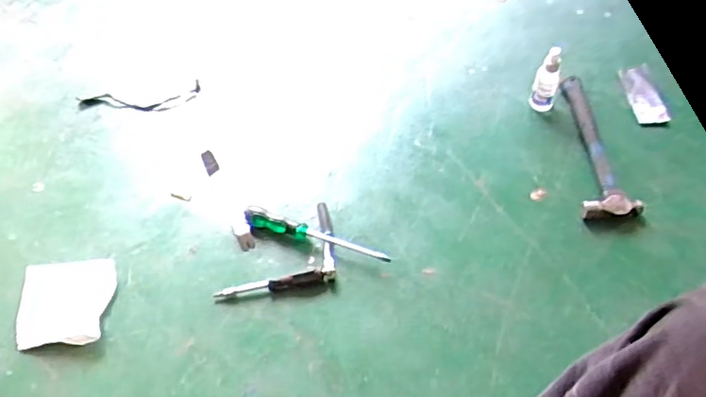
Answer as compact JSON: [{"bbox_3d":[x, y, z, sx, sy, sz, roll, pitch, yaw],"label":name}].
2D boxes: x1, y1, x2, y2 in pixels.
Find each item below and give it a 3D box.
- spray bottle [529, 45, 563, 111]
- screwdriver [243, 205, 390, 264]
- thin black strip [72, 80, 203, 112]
[{"bbox_3d":[0.368,-0.222,1.132,0.048,0.136,0.048,19,57,13],"label":"spray bottle"},{"bbox_3d":[-0.064,0.061,1.002,0.254,0.033,0.034,18,57,13],"label":"screwdriver"},{"bbox_3d":[-0.429,-0.199,1.212,0.239,0.004,0.076,-14,56,-9],"label":"thin black strip"}]

